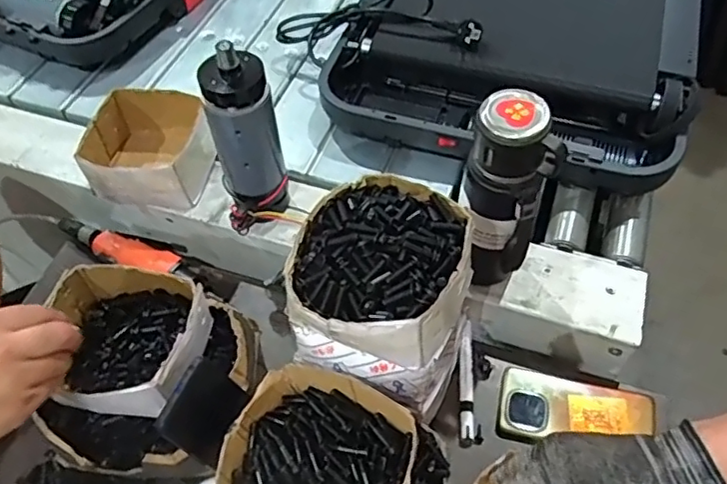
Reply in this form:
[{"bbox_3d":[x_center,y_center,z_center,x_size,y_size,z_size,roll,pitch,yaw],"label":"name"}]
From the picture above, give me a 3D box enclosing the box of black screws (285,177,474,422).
[{"bbox_3d":[0.017,0.035,0.554,0.138,0.114,0.156,25,59,18],"label":"box of black screws"}]

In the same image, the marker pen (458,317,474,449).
[{"bbox_3d":[0.118,0.157,0.693,0.016,0.015,0.150,3,55,4],"label":"marker pen"}]

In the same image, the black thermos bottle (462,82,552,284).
[{"bbox_3d":[0.141,-0.039,0.623,0.078,0.242,0.064,17,57,14],"label":"black thermos bottle"}]

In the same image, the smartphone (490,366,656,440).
[{"bbox_3d":[0.233,0.190,0.670,0.161,0.017,0.080,11,56,10],"label":"smartphone"}]

